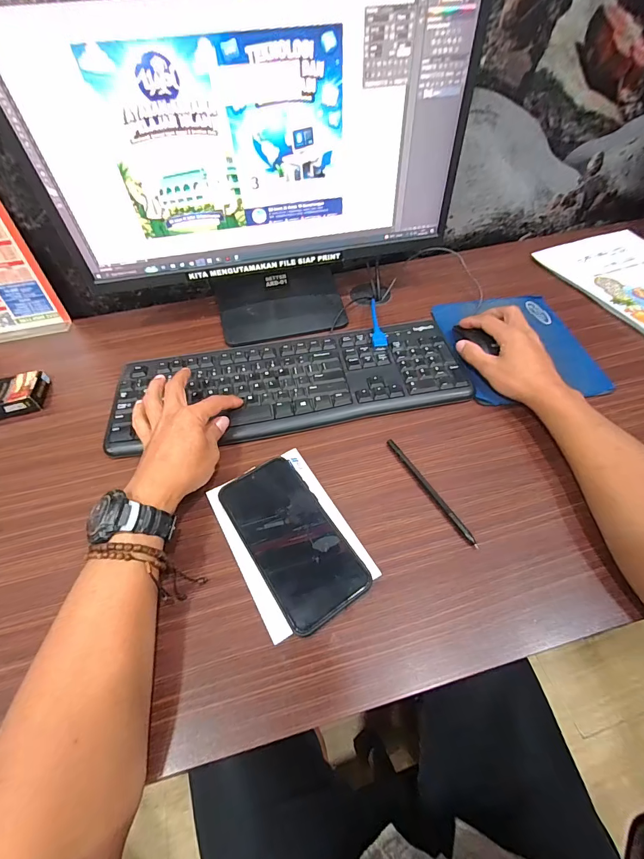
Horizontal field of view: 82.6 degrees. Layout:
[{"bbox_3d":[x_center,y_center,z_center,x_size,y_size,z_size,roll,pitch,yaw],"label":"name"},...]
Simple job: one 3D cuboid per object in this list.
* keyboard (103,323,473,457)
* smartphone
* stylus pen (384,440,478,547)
[{"bbox_3d":[-0.040,-0.061,0.467,0.428,0.016,0.152,-7,54,-2],"label":"keyboard"},{"bbox_3d":[-0.030,0.100,0.348,0.079,0.016,0.160,-29,58,-18],"label":"smartphone"},{"bbox_3d":[0.110,0.060,0.378,0.007,0.006,0.138,-25,57,-15],"label":"stylus pen"}]

